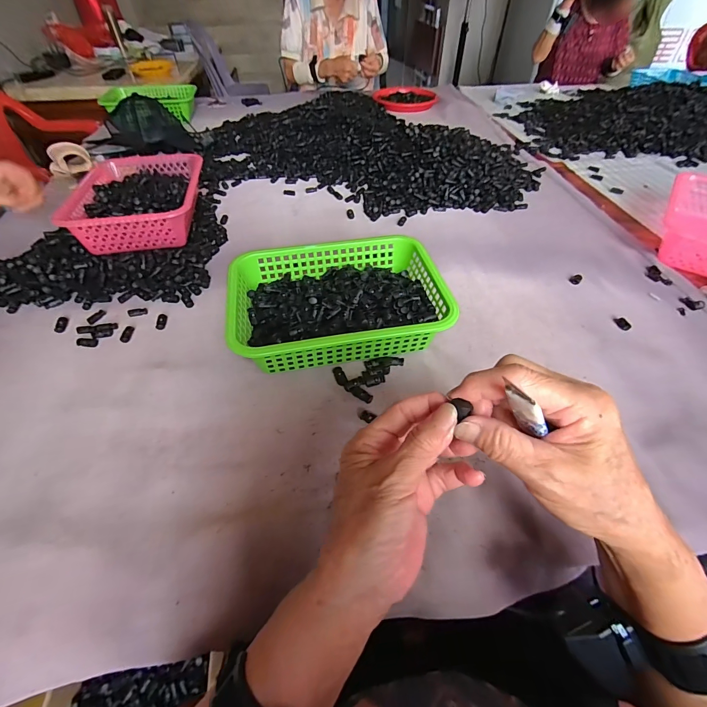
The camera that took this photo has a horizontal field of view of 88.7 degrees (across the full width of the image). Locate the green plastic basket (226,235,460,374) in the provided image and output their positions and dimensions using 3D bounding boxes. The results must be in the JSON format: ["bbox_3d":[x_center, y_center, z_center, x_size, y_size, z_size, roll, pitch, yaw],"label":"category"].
[{"bbox_3d":[-0.025,-0.074,0.533,0.293,0.079,0.209,-7,47,-7],"label":"green plastic basket"}]

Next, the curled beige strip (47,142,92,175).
[{"bbox_3d":[-0.725,-0.491,0.927,0.096,0.069,0.091,-27,53,-24],"label":"curled beige strip"}]

